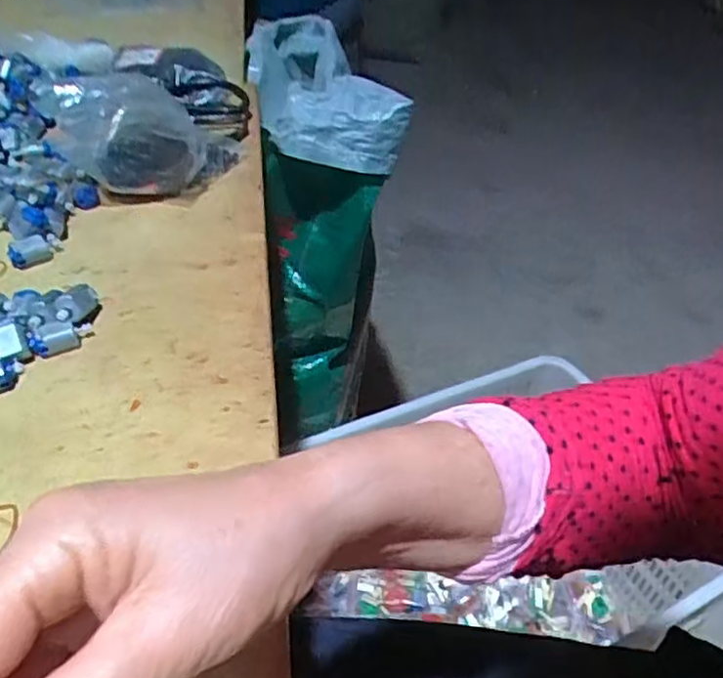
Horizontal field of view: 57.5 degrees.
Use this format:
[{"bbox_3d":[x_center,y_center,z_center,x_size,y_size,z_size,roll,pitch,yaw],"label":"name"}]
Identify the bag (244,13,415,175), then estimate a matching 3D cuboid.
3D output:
[{"bbox_3d":[-0.082,-0.368,0.896,0.147,0.070,0.488,-8,42,-14],"label":"bag"}]

